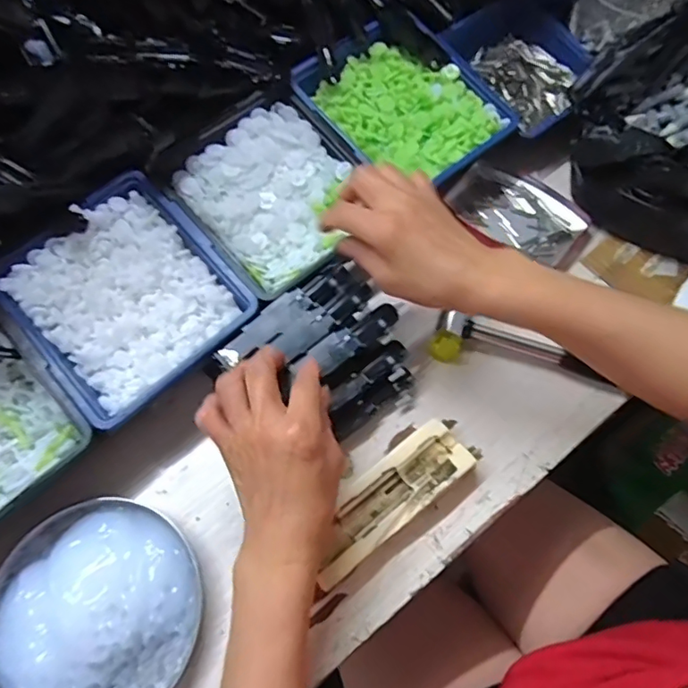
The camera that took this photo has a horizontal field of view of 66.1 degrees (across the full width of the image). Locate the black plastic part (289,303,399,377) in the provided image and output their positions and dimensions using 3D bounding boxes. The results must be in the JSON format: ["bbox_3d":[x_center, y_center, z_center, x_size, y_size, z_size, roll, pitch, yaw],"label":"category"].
[{"bbox_3d":[0.003,-0.002,0.388,0.090,0.008,0.023,-32,68,-19],"label":"black plastic part"}]

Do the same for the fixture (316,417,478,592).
[{"bbox_3d":[0.031,0.112,0.382,0.132,0.026,0.045,-36,69,-13],"label":"fixture"}]

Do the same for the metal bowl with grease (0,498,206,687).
[{"bbox_3d":[-0.171,0.180,0.353,0.139,0.038,0.141,-1,66,2],"label":"metal bowl with grease"}]

